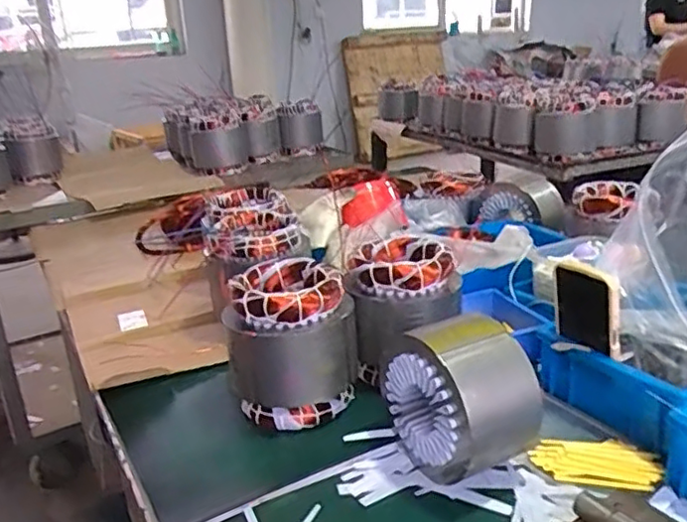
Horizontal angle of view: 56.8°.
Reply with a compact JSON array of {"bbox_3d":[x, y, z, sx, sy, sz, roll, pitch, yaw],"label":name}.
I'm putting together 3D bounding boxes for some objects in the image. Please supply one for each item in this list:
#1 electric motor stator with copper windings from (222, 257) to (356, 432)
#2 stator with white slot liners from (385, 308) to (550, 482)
[{"bbox_3d":[-0.057,0.097,0.751,0.140,0.162,0.129,-2,21,4],"label":"electric motor stator with copper windings"},{"bbox_3d":[0.119,0.138,0.646,0.103,0.152,0.139,-16,24,-28],"label":"stator with white slot liners"}]

